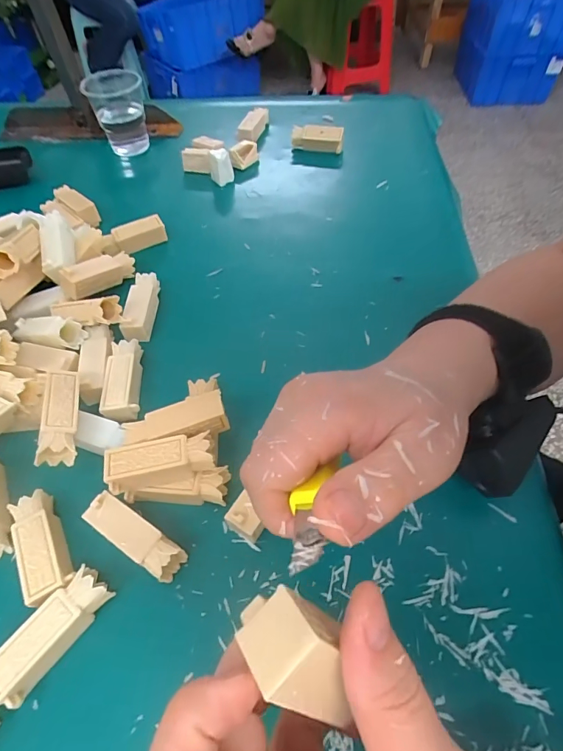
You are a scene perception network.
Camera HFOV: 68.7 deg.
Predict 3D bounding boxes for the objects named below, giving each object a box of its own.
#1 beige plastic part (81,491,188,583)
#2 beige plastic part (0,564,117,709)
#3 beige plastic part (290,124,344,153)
[{"bbox_3d":[-0.085,0.093,0.238,0.059,0.022,0.019,27,60,21],"label":"beige plastic part"},{"bbox_3d":[-0.117,0.132,0.212,0.024,0.020,0.061,30,61,22],"label":"beige plastic part"},{"bbox_3d":[0.044,-0.286,0.495,0.061,0.027,0.017,15,57,14],"label":"beige plastic part"}]

